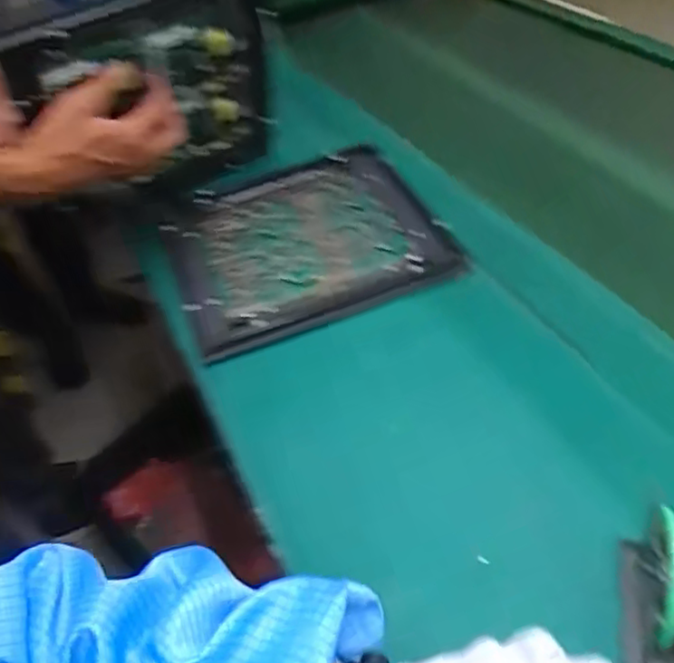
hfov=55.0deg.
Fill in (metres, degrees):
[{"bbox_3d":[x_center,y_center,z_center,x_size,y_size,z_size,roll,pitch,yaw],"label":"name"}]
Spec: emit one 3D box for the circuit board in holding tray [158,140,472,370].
[{"bbox_3d":[-0.037,-0.096,0.653,0.254,0.023,0.240,-18,44,-11],"label":"circuit board in holding tray"}]

